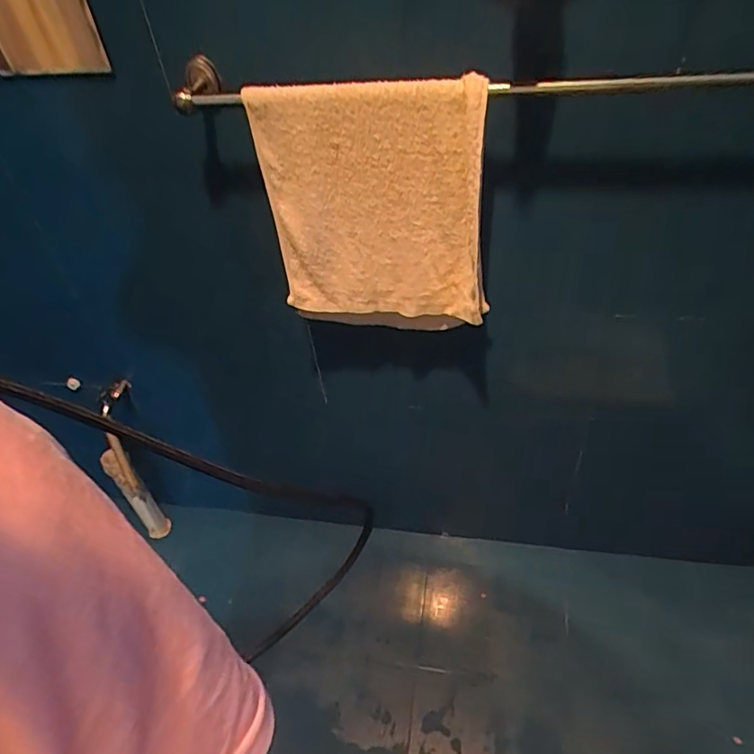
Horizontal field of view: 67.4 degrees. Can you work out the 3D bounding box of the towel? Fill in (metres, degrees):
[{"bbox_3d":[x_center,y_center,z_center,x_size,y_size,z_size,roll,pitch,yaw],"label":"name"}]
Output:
[{"bbox_3d":[-0.002,-0.219,0.788,0.304,0.350,0.055,6,45,14],"label":"towel"}]

